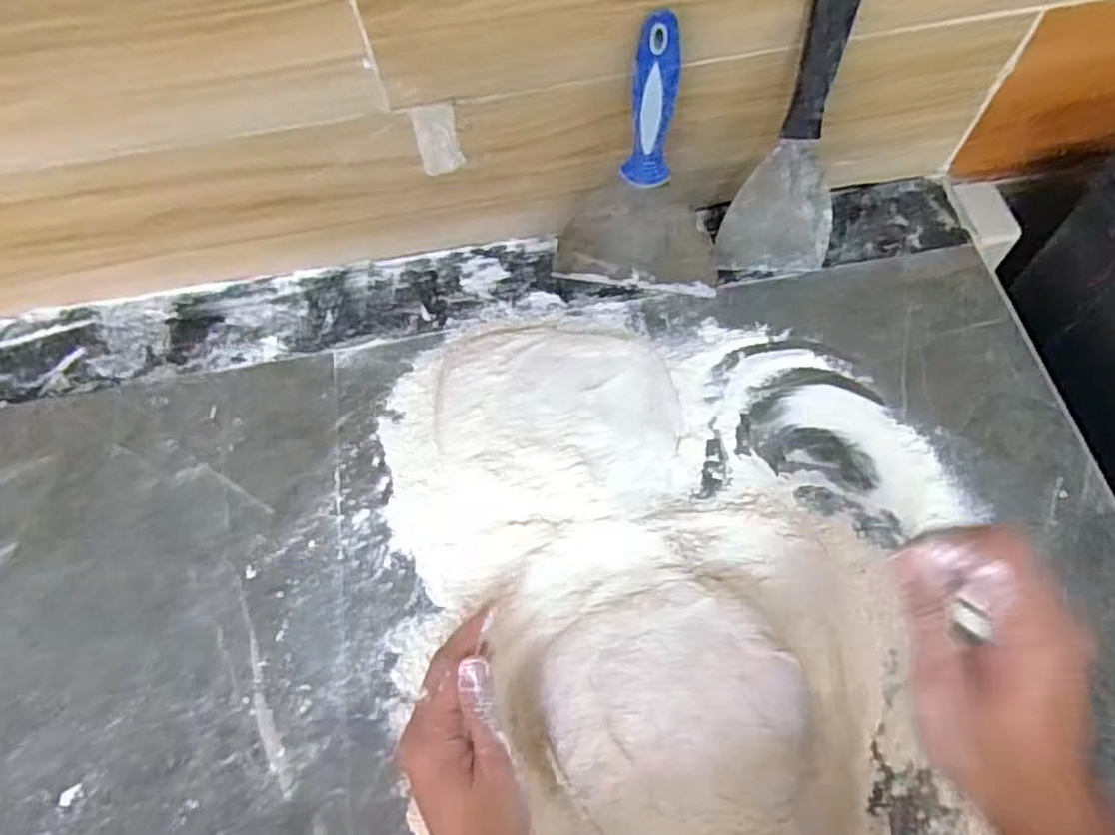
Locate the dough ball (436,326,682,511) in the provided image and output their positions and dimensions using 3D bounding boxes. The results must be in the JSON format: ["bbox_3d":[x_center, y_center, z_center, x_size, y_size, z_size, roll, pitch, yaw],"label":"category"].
[{"bbox_3d":[-0.001,-0.005,0.569,0.195,0.043,0.172,-1,64,3],"label":"dough ball"}]

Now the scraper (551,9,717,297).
[{"bbox_3d":[0.070,-0.198,0.565,0.139,0.224,0.024,6,52,5],"label":"scraper"}]

